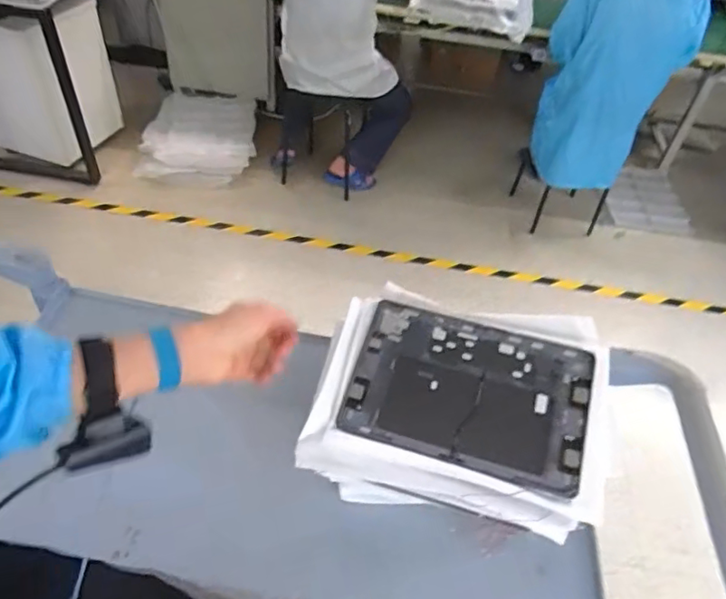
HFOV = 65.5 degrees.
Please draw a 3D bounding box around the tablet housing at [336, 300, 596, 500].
[{"bbox_3d":[0.119,0.103,0.628,0.259,0.010,0.173,14,60,12],"label":"tablet housing"}]

